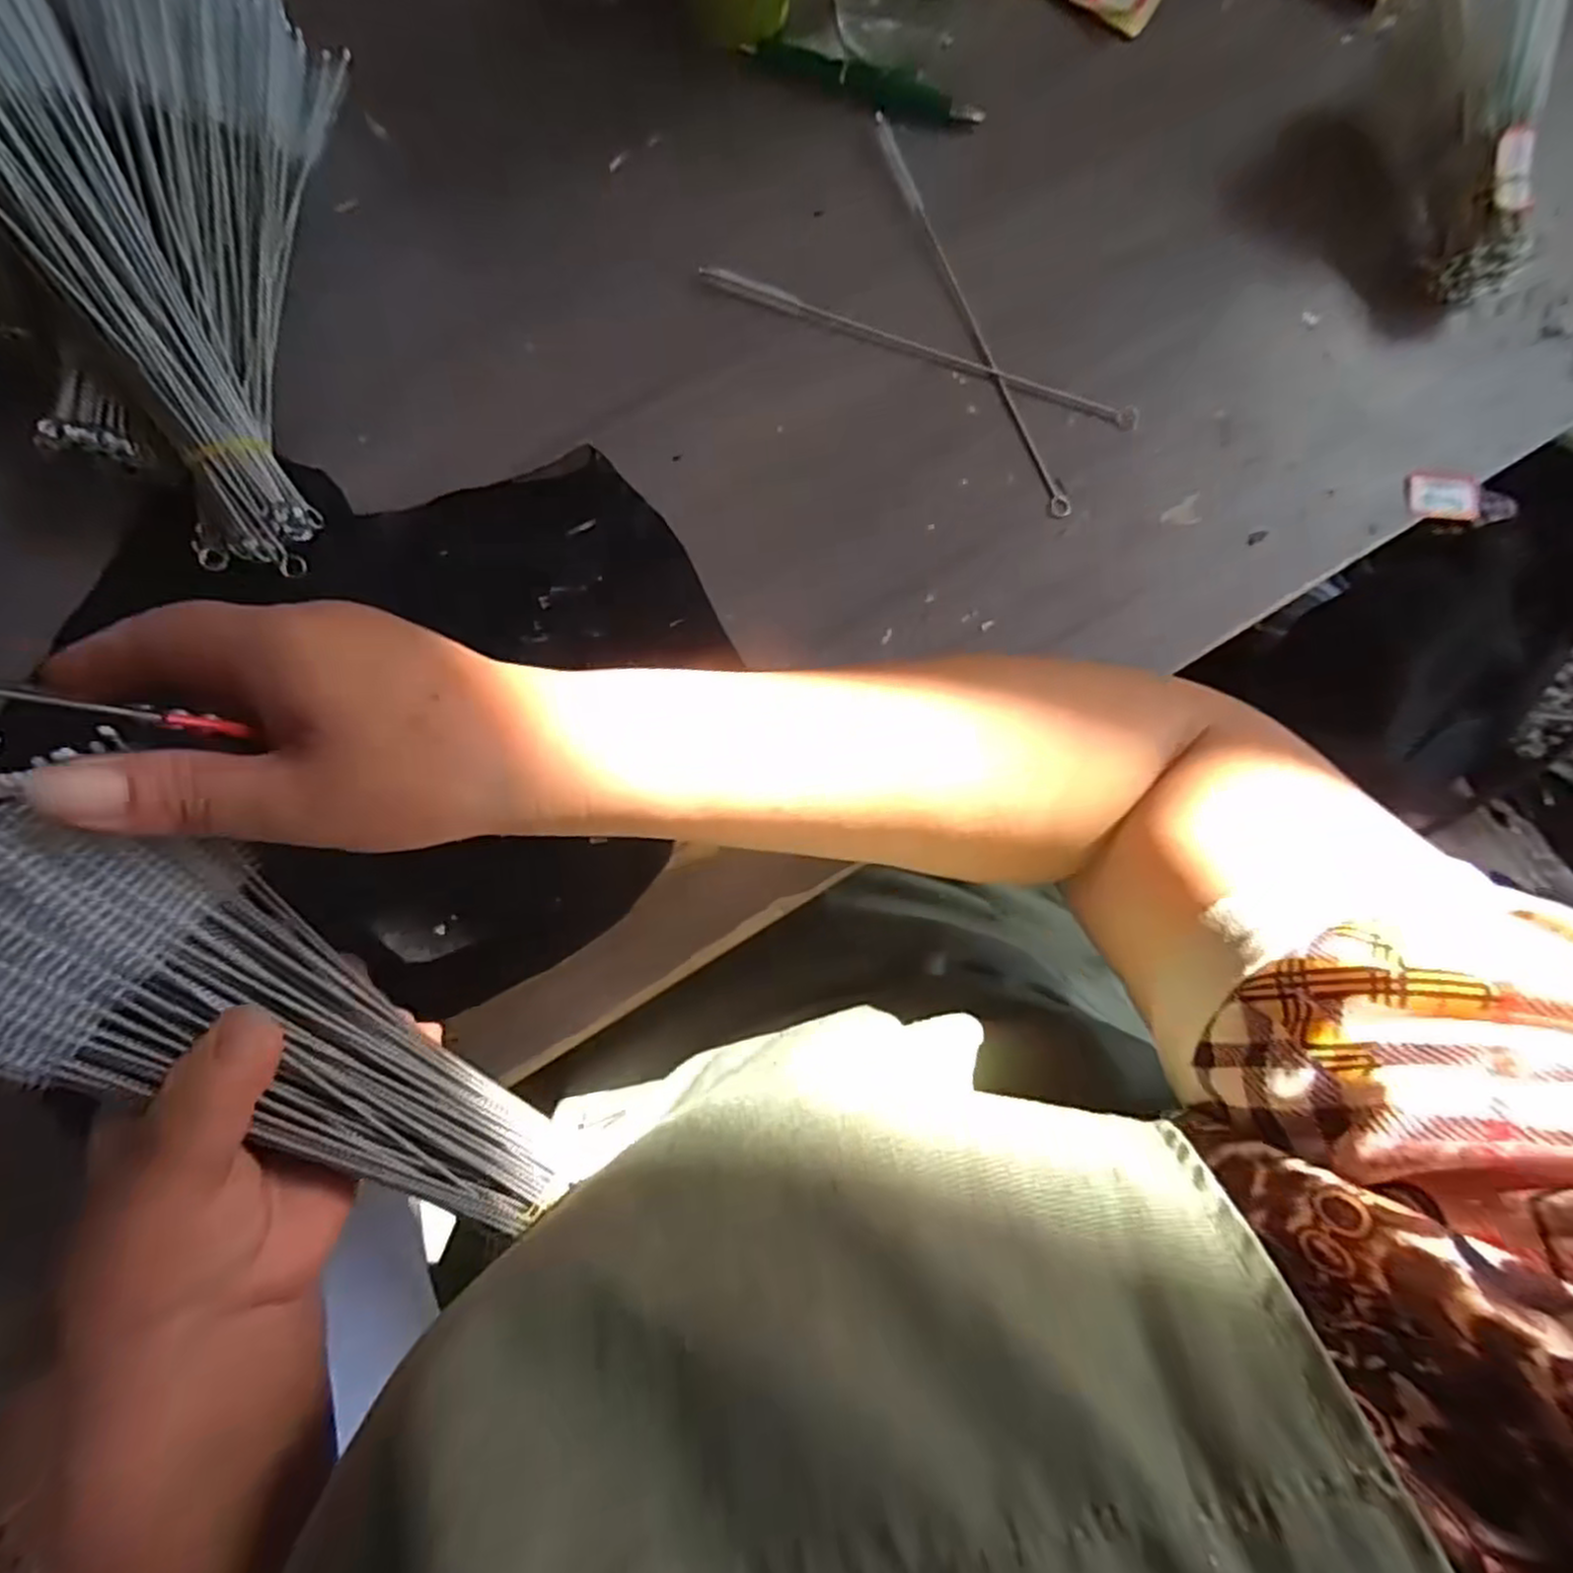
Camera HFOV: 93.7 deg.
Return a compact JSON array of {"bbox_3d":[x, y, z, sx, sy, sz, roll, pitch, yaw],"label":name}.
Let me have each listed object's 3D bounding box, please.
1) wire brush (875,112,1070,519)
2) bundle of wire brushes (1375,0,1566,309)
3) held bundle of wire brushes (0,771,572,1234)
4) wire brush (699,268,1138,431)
[{"bbox_3d":[0.094,-0.245,0.379,0.010,0.004,0.236,-22,84,-3],"label":"wire brush"},{"bbox_3d":[0.329,-0.314,0.353,0.054,0.066,0.143,-14,103,-2],"label":"bundle of wire brushes"},{"bbox_3d":[-0.155,0.081,0.227,0.068,0.034,0.194,-47,118,-5],"label":"held bundle of wire brushes"},{"bbox_3d":[0.068,-0.227,0.378,0.232,0.004,0.011,21,83,2],"label":"wire brush"}]

